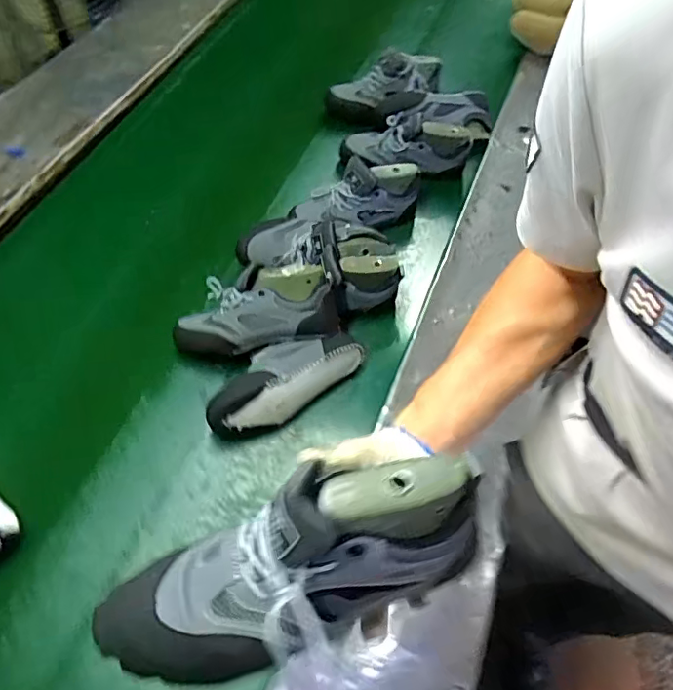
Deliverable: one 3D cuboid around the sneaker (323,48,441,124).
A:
[{"bbox_3d":[0.107,-0.572,1.202,0.270,0.087,0.109,-23,64,-1],"label":"sneaker"}]

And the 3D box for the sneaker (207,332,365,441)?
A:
[{"bbox_3d":[-0.090,0.052,0.877,0.265,0.089,0.117,-34,68,-20],"label":"sneaker"}]

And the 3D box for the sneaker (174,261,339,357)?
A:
[{"bbox_3d":[-0.146,-0.058,0.881,0.242,0.096,0.103,-15,62,3],"label":"sneaker"}]

